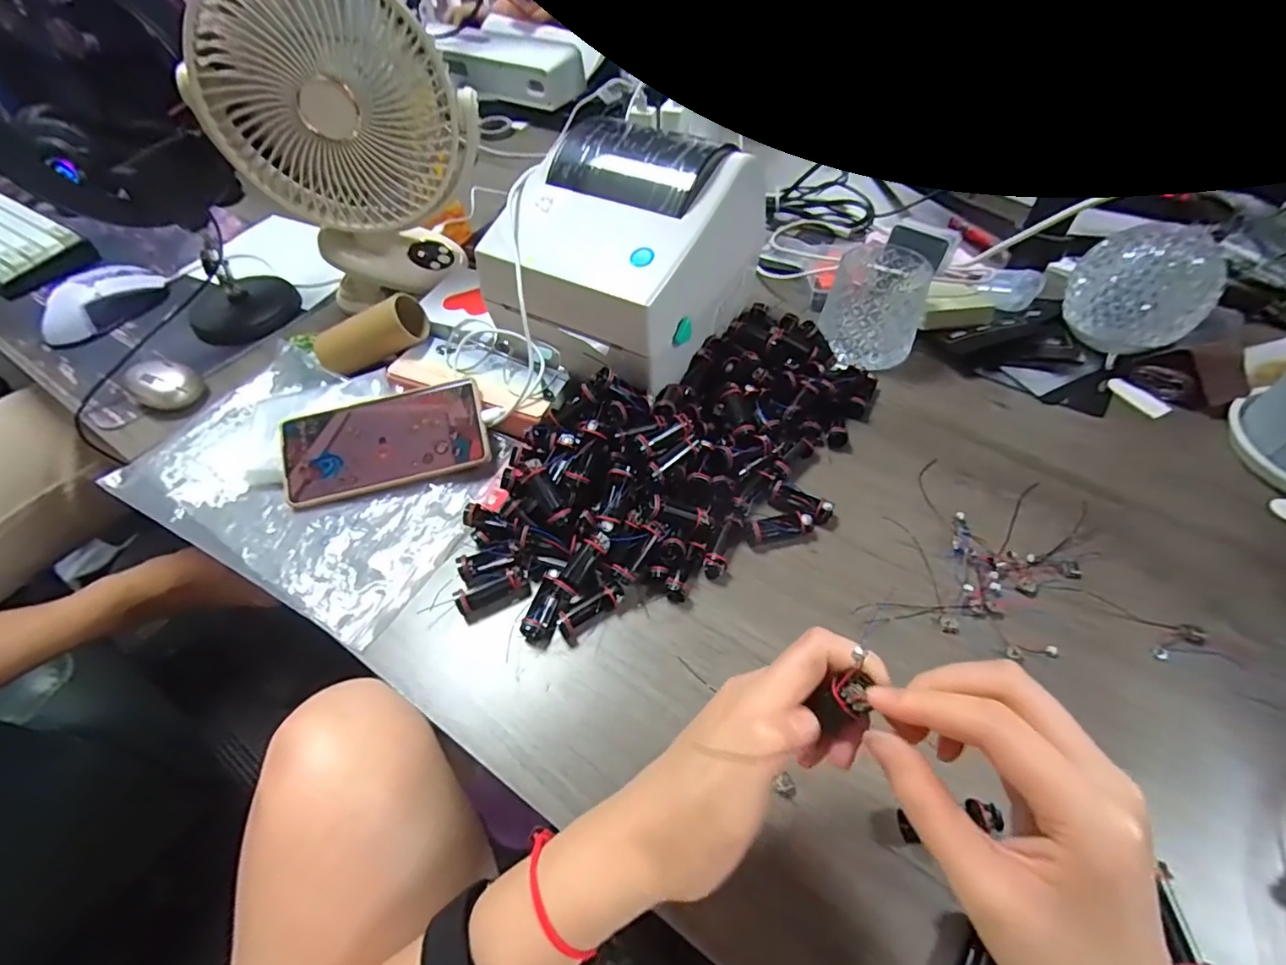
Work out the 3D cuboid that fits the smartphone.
[{"bbox_3d":[-0.210,-0.034,0.461,0.164,0.010,0.078,-14,81,-4],"label":"smartphone"}]

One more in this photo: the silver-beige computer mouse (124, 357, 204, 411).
[{"bbox_3d":[-0.449,-0.094,0.529,0.065,0.031,0.051,30,59,23],"label":"silver-beige computer mouse"}]

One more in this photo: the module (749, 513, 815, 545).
[{"bbox_3d":[0.100,0.033,0.414,0.048,0.015,0.017,-11,52,-7],"label":"module"}]

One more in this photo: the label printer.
[{"bbox_3d":[-0.018,-0.199,0.477,0.173,0.134,0.206,23,56,18],"label":"label printer"}]

